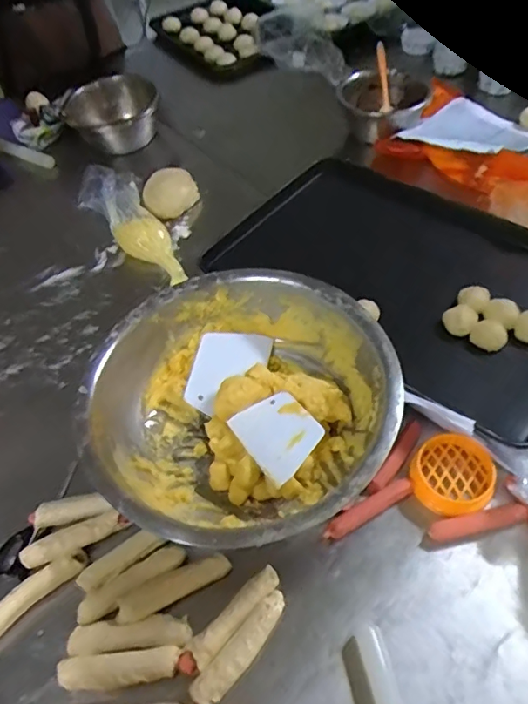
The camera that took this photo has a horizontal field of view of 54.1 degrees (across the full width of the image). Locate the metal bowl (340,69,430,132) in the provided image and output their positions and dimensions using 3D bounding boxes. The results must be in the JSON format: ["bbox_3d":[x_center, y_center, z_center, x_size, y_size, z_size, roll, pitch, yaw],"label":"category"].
[{"bbox_3d":[0.255,-0.532,1.094,0.180,0.062,0.180,1,54,7],"label":"metal bowl"}]

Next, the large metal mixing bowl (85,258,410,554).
[{"bbox_3d":[-0.030,0.062,0.667,0.376,0.093,0.376,-2,54,3],"label":"large metal mixing bowl"}]

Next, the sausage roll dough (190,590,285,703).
[{"bbox_3d":[-0.021,0.309,0.540,0.031,0.023,0.127,36,64,26],"label":"sausage roll dough"}]

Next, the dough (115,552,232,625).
[{"bbox_3d":[-0.100,0.259,0.573,0.125,0.020,0.031,-26,56,-14],"label":"dough"}]

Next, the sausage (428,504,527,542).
[{"bbox_3d":[0.251,0.200,0.608,0.111,0.018,0.021,-10,54,-3],"label":"sausage"}]

